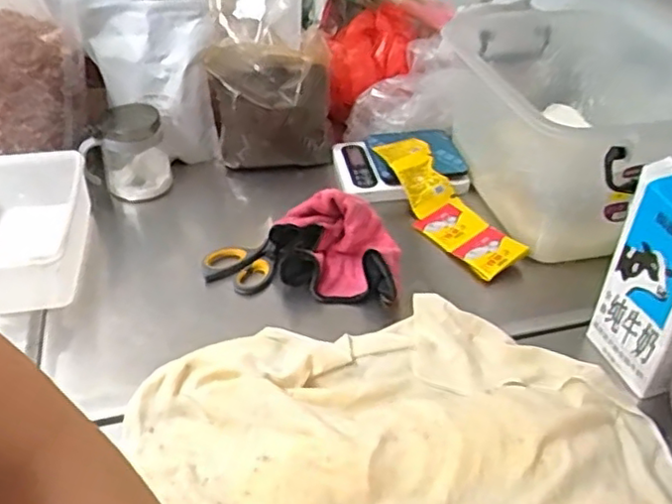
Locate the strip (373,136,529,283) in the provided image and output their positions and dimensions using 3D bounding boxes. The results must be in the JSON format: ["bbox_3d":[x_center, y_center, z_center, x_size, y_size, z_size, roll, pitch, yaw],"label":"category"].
[{"bbox_3d":[0.132,-0.069,0.827,0.073,0.037,0.274,-15,41,-19],"label":"strip"}]

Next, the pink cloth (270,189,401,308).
[{"bbox_3d":[-0.001,-0.008,0.731,0.142,0.066,0.120,0,38,-1],"label":"pink cloth"}]

